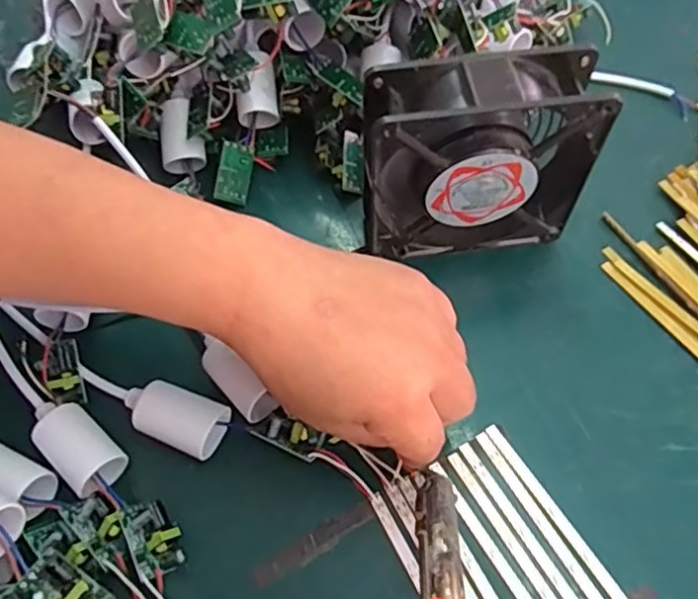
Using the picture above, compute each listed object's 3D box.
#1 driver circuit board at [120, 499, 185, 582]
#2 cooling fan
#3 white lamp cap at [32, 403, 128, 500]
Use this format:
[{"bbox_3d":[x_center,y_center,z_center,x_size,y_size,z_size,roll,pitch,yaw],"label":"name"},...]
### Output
[{"bbox_3d":[-0.094,0.116,0.304,0.022,0.015,0.034,-24,63,-11],"label":"driver circuit board"},{"bbox_3d":[0.069,-0.075,0.348,0.123,0.124,0.038,-7,61,-2],"label":"cooling fan"},{"bbox_3d":[-0.139,0.077,0.323,0.049,0.025,0.028,38,68,20],"label":"white lamp cap"}]

